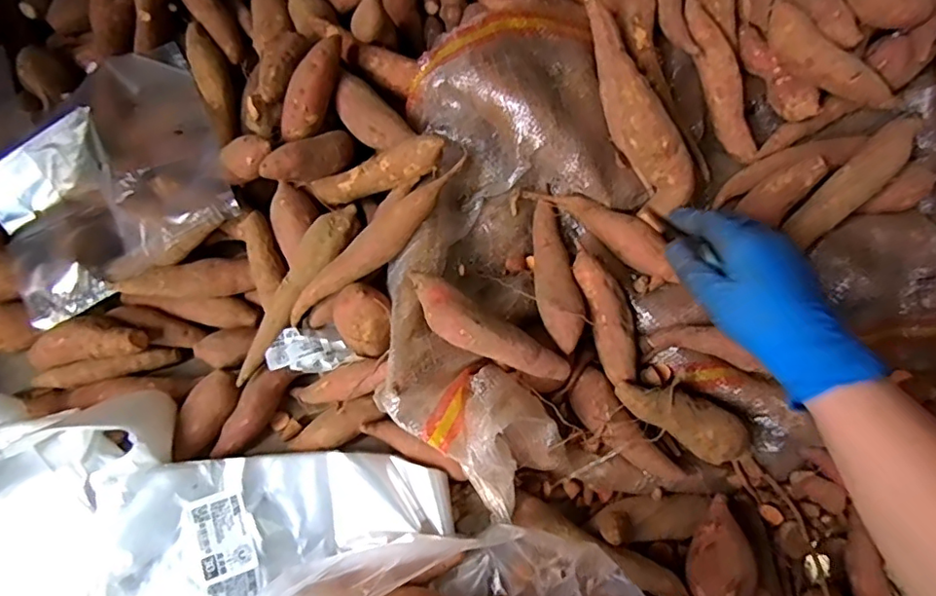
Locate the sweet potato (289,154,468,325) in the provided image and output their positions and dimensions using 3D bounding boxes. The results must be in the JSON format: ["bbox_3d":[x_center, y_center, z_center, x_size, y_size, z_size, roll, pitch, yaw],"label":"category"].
[{"bbox_3d":[-0.070,-0.039,0.444,0.179,0.029,0.024,-40,73,6],"label":"sweet potato"}]

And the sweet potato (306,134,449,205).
[{"bbox_3d":[-0.074,-0.102,0.464,0.128,0.026,0.027,-13,67,32],"label":"sweet potato"}]

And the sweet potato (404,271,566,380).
[{"bbox_3d":[0.011,0.027,0.412,0.126,0.038,0.034,30,70,14],"label":"sweet potato"}]

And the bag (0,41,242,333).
[{"bbox_3d":[-0.330,-0.114,0.512,0.209,0.041,0.233,-27,68,-10],"label":"bag"}]

